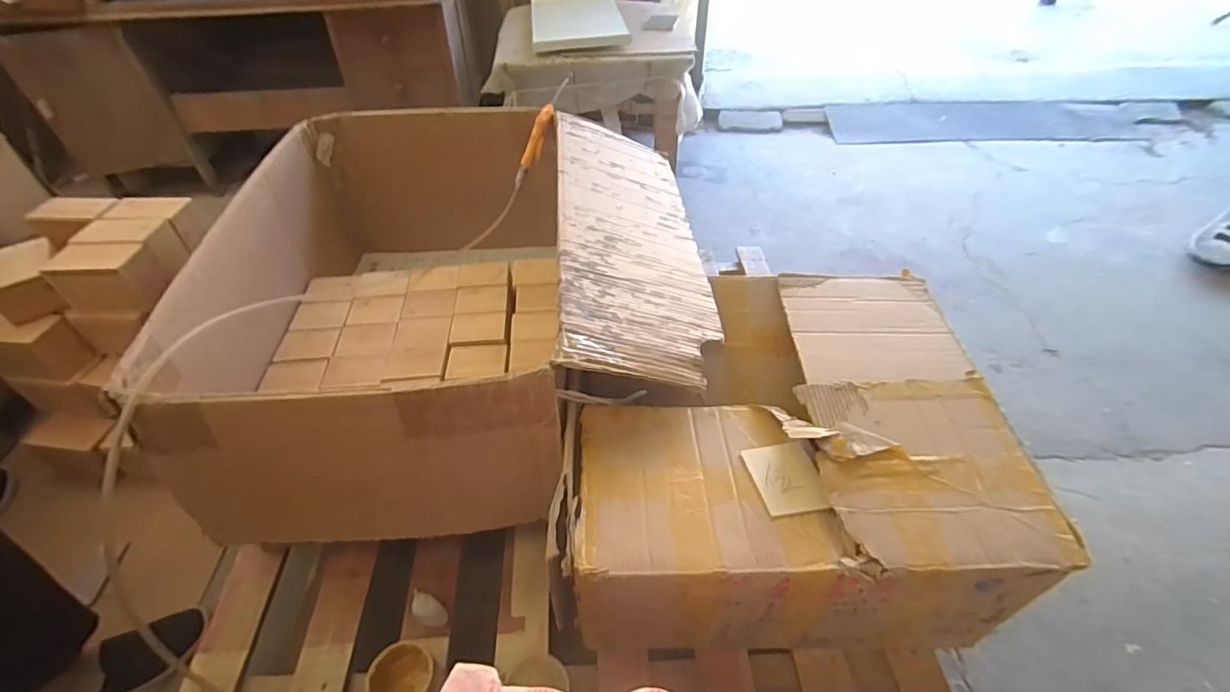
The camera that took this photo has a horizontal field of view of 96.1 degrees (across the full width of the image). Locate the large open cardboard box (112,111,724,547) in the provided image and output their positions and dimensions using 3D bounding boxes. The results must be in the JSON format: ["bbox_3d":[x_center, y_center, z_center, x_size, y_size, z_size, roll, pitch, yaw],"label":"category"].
[{"bbox_3d":[-0.260,-0.122,1.036,0.771,0.323,0.878,-7,46,-7],"label":"large open cardboard box"}]

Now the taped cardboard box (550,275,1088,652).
[{"bbox_3d":[0.223,0.161,0.837,0.559,0.287,0.510,0,46,1],"label":"taped cardboard box"}]

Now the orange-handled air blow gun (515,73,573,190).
[{"bbox_3d":[-0.161,-0.462,1.186,0.024,0.252,0.036,38,17,31],"label":"orange-handled air blow gun"}]

